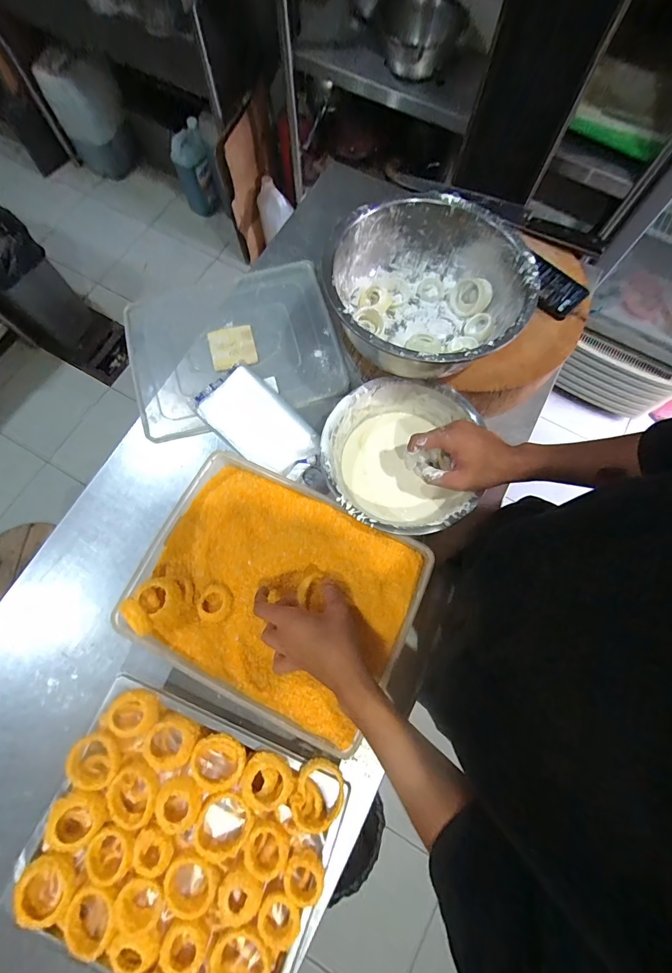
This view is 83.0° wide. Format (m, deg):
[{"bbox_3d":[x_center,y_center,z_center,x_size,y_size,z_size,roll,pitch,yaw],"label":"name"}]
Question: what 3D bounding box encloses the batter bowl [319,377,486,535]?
[{"bbox_3d":[0.090,-0.041,0.578,0.211,0.080,0.228,0,74,0],"label":"batter bowl"}]

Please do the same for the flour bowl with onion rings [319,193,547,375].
[{"bbox_3d":[0.128,-0.266,0.552,0.270,0.114,0.259,0,74,0],"label":"flour bowl with onion rings"}]

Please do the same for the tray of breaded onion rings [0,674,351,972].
[{"bbox_3d":[-0.173,0.409,0.438,0.314,0.061,0.258,20,75,5],"label":"tray of breaded onion rings"}]

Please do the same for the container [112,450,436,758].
[{"bbox_3d":[-0.085,0.141,0.538,0.369,0.068,0.282,26,76,7],"label":"container"}]

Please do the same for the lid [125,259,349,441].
[{"bbox_3d":[-0.183,-0.247,0.675,0.360,0.028,0.295,-18,75,-5],"label":"lid"}]

